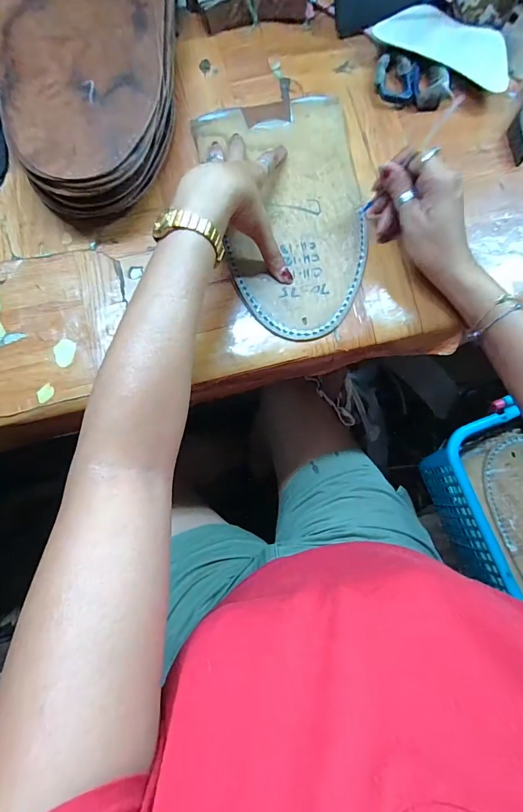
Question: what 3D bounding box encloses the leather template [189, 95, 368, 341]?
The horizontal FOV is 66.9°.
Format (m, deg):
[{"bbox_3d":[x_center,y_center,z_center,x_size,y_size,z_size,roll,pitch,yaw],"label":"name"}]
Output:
[{"bbox_3d":[0.032,-0.210,0.425,0.158,0.007,0.283,-12,77,-1],"label":"leather template"}]

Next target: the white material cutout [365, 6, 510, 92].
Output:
[{"bbox_3d":[0.212,-0.419,0.457,0.162,0.018,0.068,26,78,4],"label":"white material cutout"}]

